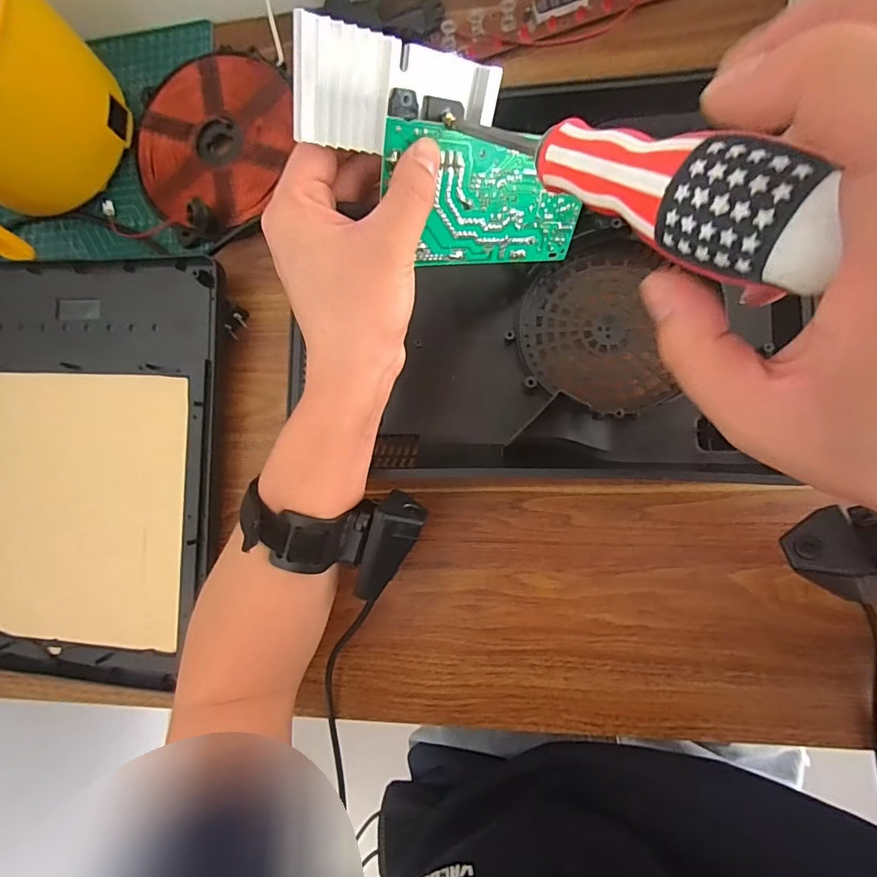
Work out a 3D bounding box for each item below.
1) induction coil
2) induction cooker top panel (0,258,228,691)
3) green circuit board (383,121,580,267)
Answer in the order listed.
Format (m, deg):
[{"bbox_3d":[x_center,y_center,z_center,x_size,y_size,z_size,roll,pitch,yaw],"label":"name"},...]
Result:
[{"bbox_3d":[-0.198,-0.249,0.393,0.135,0.028,0.157,15,88,9],"label":"induction coil"},{"bbox_3d":[-0.317,0.026,0.384,0.276,0.028,0.347,3,86,7],"label":"induction cooker top panel"},{"bbox_3d":[0.032,-0.139,0.270,0.140,0.071,0.004,-13,46,-27],"label":"green circuit board"}]

